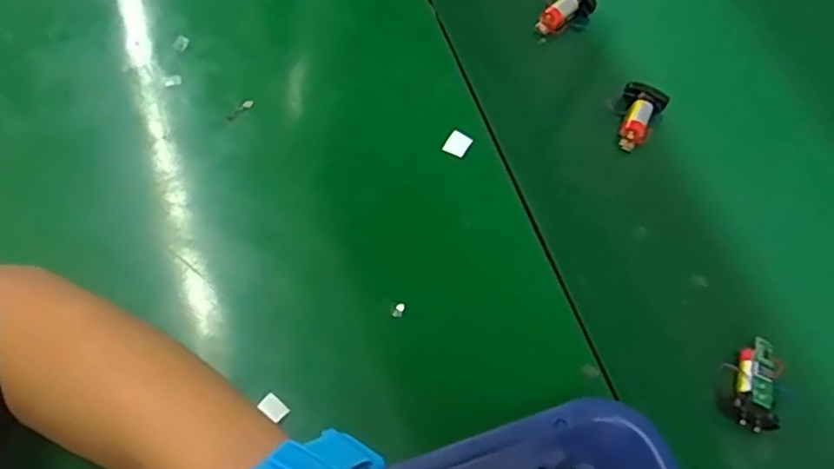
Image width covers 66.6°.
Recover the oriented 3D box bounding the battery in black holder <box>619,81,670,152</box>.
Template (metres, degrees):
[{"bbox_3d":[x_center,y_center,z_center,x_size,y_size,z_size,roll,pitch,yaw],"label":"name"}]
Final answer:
[{"bbox_3d":[0.162,-0.088,0.471,0.032,0.017,0.050,31,64,9],"label":"battery in black holder"}]

